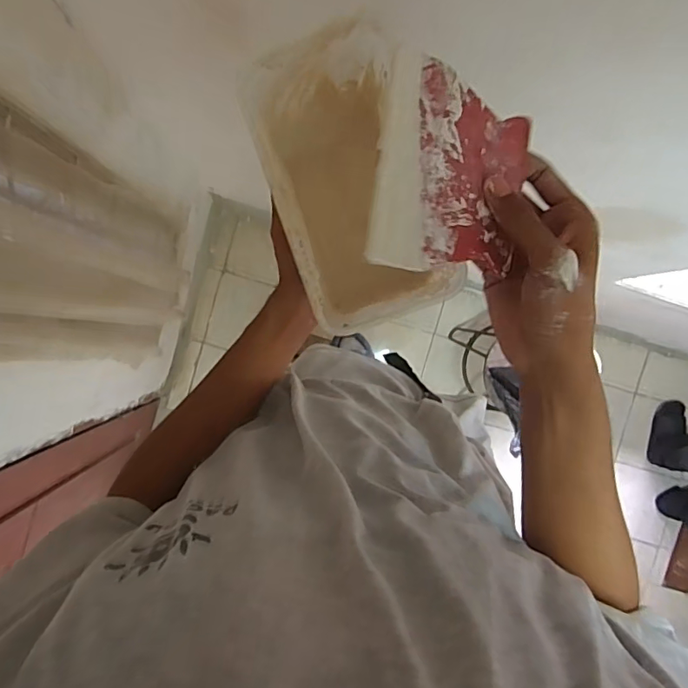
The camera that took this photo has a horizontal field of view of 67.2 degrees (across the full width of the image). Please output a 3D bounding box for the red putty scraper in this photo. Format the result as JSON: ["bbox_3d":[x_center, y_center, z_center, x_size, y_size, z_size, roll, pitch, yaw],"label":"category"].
[{"bbox_3d":[0.068,-0.104,0.315,0.109,0.005,0.118,2,91,-27],"label":"red putty scraper"}]

